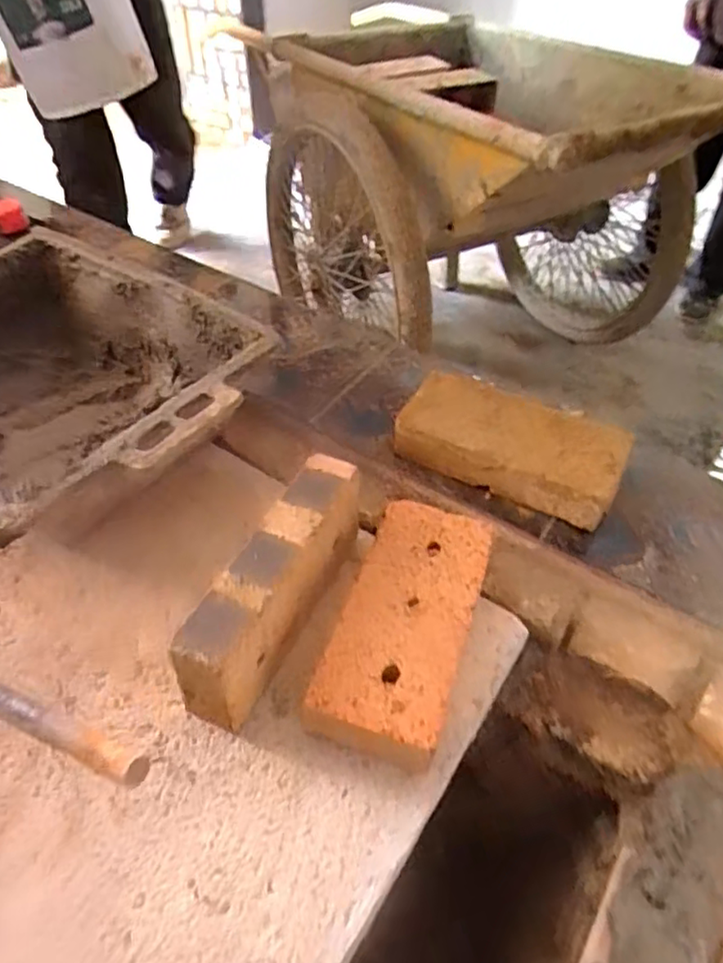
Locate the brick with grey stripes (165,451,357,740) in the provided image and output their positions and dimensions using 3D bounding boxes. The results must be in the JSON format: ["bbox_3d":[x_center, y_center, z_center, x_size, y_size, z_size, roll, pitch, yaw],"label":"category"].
[{"bbox_3d":[-0.072,0.092,0.561,0.057,0.106,0.229,19,50,16],"label":"brick with grey stripes"}]

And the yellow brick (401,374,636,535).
[{"bbox_3d":[0.161,-0.039,0.706,0.235,0.065,0.113,21,51,17],"label":"yellow brick"}]

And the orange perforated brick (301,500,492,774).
[{"bbox_3d":[0.041,0.124,0.571,0.107,0.051,0.232,14,49,12],"label":"orange perforated brick"}]

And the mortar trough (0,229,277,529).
[{"bbox_3d":[-0.345,-0.103,0.718,0.468,0.133,0.340,28,53,22],"label":"mortar trough"}]

